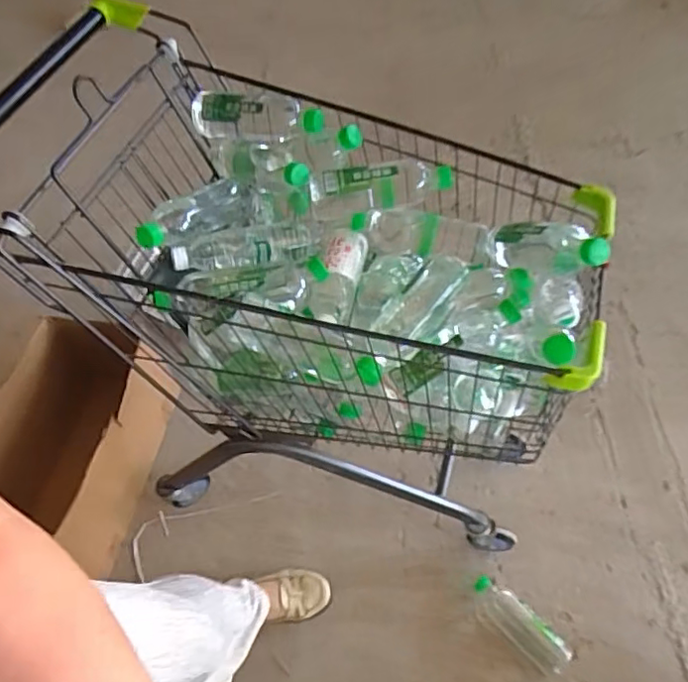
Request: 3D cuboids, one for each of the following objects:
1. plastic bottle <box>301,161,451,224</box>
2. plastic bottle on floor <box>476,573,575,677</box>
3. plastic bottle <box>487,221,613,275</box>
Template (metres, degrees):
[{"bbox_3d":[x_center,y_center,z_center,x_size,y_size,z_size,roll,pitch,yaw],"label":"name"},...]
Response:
[{"bbox_3d":[0.047,-0.215,0.829,0.203,0.072,0.058,-6,55,1],"label":"plastic bottle"},{"bbox_3d":[0.326,0.529,1.099,0.063,0.063,0.199,-40,61,-20],"label":"plastic bottle on floor"},{"bbox_3d":[0.265,-0.124,0.757,0.058,0.065,0.204,-33,21,-17],"label":"plastic bottle"}]

